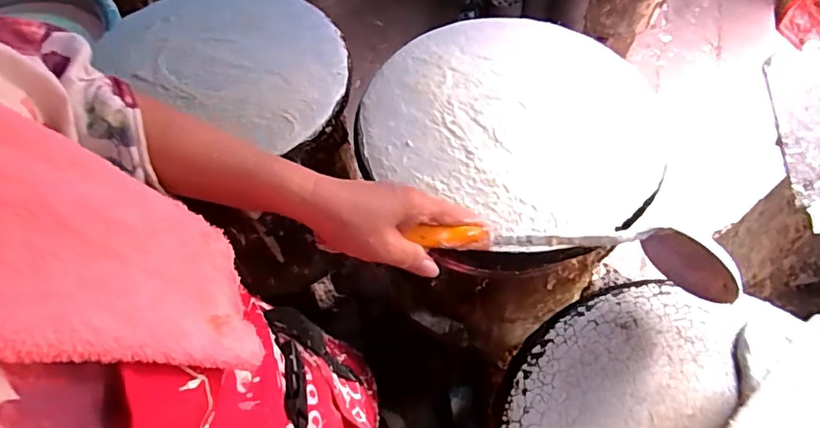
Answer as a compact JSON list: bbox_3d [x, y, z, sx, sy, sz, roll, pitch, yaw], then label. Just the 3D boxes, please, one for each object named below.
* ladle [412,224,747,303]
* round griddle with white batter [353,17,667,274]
[{"bbox_3d":[0.144,0.042,0.466,0.291,0.064,0.052,3,60,-10],"label":"ladle"},{"bbox_3d":[0.120,-0.109,0.680,0.345,0.053,0.364,-2,61,3],"label":"round griddle with white batter"}]

